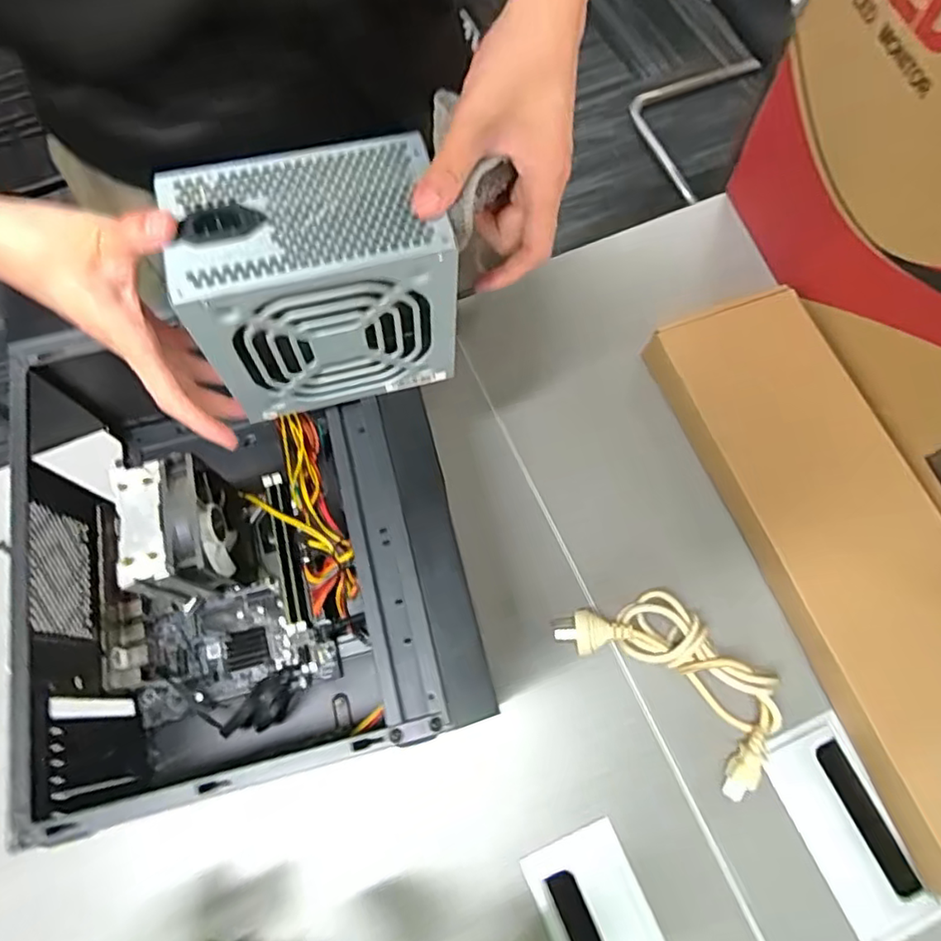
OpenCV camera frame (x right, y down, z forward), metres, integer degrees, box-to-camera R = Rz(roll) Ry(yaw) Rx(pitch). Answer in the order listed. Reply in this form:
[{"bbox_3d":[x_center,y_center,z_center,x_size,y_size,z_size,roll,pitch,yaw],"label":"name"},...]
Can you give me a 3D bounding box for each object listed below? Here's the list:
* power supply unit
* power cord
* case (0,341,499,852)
[{"bbox_3d":[-0.091,-0.116,0.391,0.148,0.141,0.085,-16,70,-4],"label":"power supply unit"},{"bbox_3d":[0.176,0.172,0.519,0.191,0.058,0.089,40,76,14],"label":"power cord"},{"bbox_3d":[-0.173,0.049,0.501,0.297,0.164,0.361,-14,70,-3],"label":"case"}]

